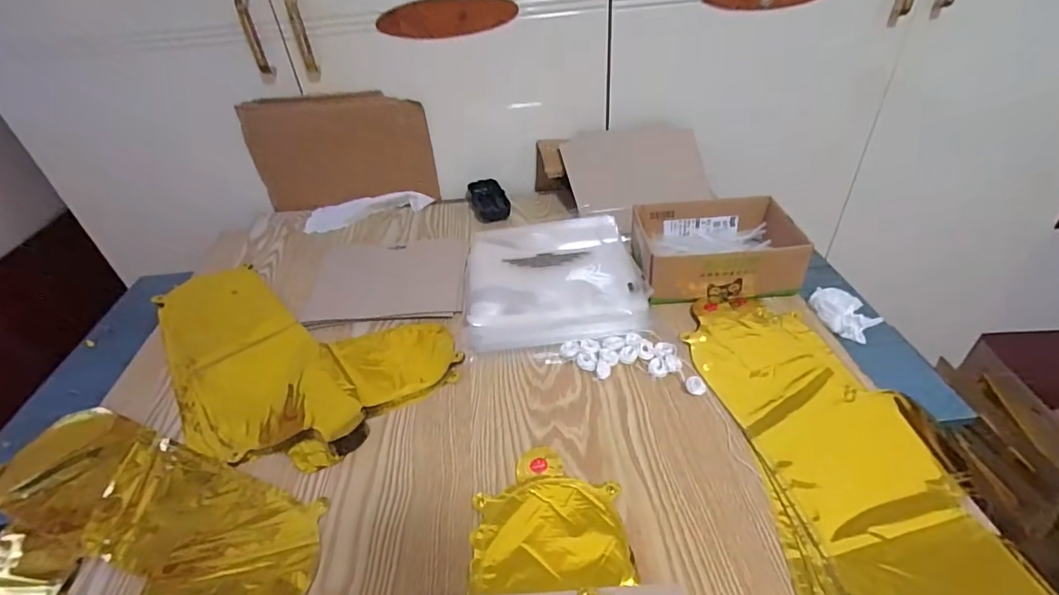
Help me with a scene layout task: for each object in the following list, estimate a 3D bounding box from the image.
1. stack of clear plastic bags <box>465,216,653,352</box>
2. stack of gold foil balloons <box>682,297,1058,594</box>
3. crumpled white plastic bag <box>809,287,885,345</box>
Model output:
[{"bbox_3d":[0.029,-0.035,0.662,0.219,0.020,0.264,-6,39,0],"label":"stack of clear plastic bags"},{"bbox_3d":[0.272,0.137,0.417,0.176,0.012,0.407,-5,39,0],"label":"stack of gold foil balloons"},{"bbox_3d":[0.366,0.017,0.570,0.070,0.031,0.062,-7,39,-1],"label":"crumpled white plastic bag"}]

